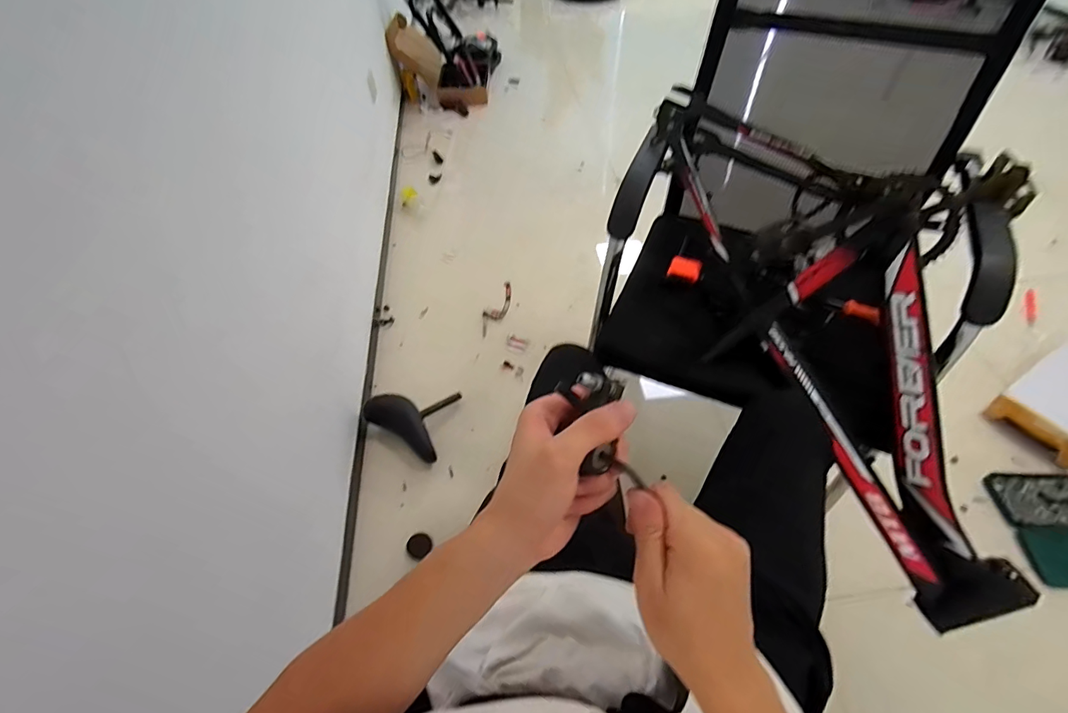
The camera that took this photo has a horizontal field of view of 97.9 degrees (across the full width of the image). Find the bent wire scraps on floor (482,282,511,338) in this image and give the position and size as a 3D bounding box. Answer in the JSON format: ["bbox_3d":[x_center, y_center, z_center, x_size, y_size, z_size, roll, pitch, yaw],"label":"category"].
[{"bbox_3d":[-0.114,-0.155,1.488,0.062,0.015,0.241,18,57,16],"label":"bent wire scraps on floor"}]

